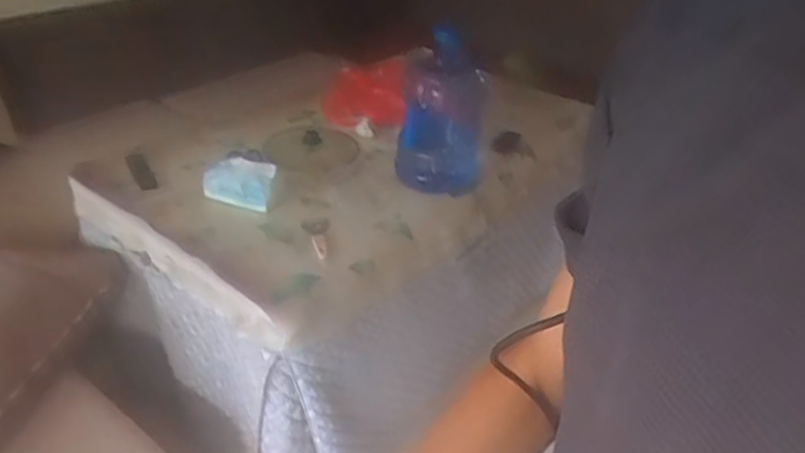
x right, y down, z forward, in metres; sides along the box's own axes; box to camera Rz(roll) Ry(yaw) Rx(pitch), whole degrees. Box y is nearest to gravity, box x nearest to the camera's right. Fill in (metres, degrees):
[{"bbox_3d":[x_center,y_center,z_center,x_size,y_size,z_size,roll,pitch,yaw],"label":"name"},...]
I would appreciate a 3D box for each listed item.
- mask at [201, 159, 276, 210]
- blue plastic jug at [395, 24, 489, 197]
[{"bbox_3d":[-0.376,-0.104,1.449,0.155,0.089,0.081,13,34,15],"label":"mask"},{"bbox_3d":[0.099,-0.257,1.531,0.202,0.378,0.184,7,33,5],"label":"blue plastic jug"}]

